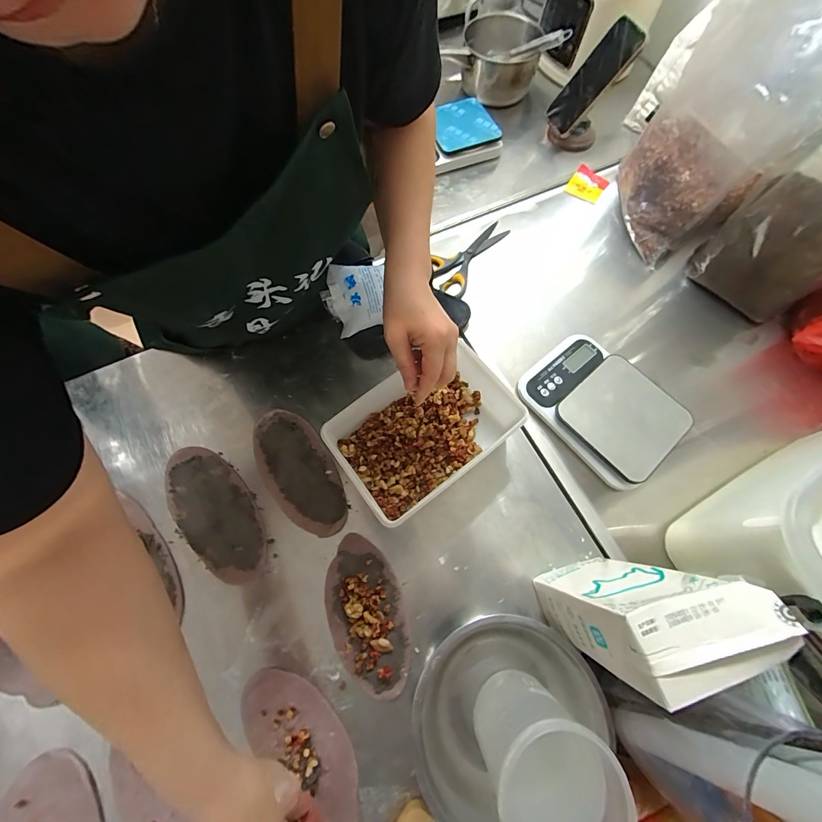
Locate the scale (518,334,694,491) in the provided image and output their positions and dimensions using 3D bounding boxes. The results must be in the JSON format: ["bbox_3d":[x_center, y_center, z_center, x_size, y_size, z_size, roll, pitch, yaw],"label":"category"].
[{"bbox_3d":[0.260,-0.010,0.481,0.148,0.046,0.200,-38,74,-14],"label":"scale"}]

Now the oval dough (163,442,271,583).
[{"bbox_3d":[-0.252,0.127,0.446,0.089,0.009,0.192,-41,75,-15],"label":"oval dough"}]

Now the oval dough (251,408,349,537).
[{"bbox_3d":[-0.151,0.080,0.465,0.086,0.009,0.184,-31,72,-12],"label":"oval dough"}]

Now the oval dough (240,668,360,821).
[{"bbox_3d":[-0.109,0.345,0.358,0.166,0.013,0.070,41,74,16],"label":"oval dough"}]

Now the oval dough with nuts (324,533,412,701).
[{"bbox_3d":[-0.053,0.234,0.403,0.086,0.016,0.167,-18,70,-8],"label":"oval dough with nuts"}]

